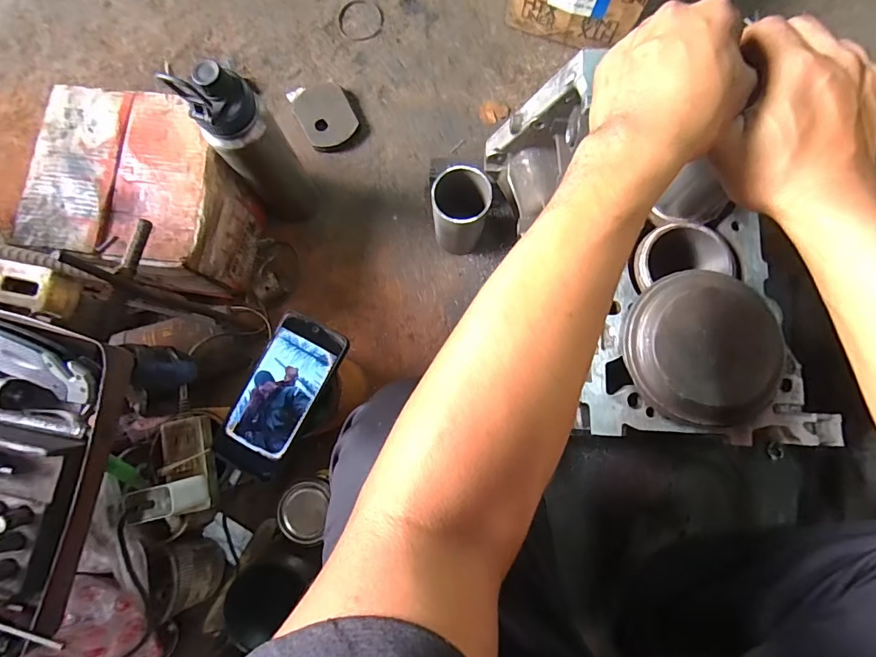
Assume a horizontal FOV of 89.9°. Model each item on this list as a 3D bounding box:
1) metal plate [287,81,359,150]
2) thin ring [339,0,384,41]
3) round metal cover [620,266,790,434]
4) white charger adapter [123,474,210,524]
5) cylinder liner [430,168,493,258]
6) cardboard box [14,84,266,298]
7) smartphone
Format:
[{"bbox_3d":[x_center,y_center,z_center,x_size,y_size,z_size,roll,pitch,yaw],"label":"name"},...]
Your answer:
[{"bbox_3d":[-0.187,-0.355,0.725,0.086,0.016,0.121,-26,81,-3],"label":"metal plate"},{"bbox_3d":[-0.133,-0.535,0.760,0.077,0.004,0.081,0,81,1],"label":"thin ring"},{"bbox_3d":[0.226,0.016,0.372,0.128,0.023,0.128,1,81,1],"label":"round metal cover"},{"bbox_3d":[-0.266,0.168,0.433,0.038,0.077,0.031,-8,81,0],"label":"white charger adapter"},{"bbox_3d":[0.032,-0.166,0.630,0.077,0.133,0.079,-1,81,1],"label":"cylinder liner"},{"bbox_3d":[-0.388,-0.180,0.617,0.223,0.173,0.224,12,81,3],"label":"cardboard box"},{"bbox_3d":[-0.163,0.069,0.459,0.077,0.016,0.165,26,82,5],"label":"smartphone"}]

